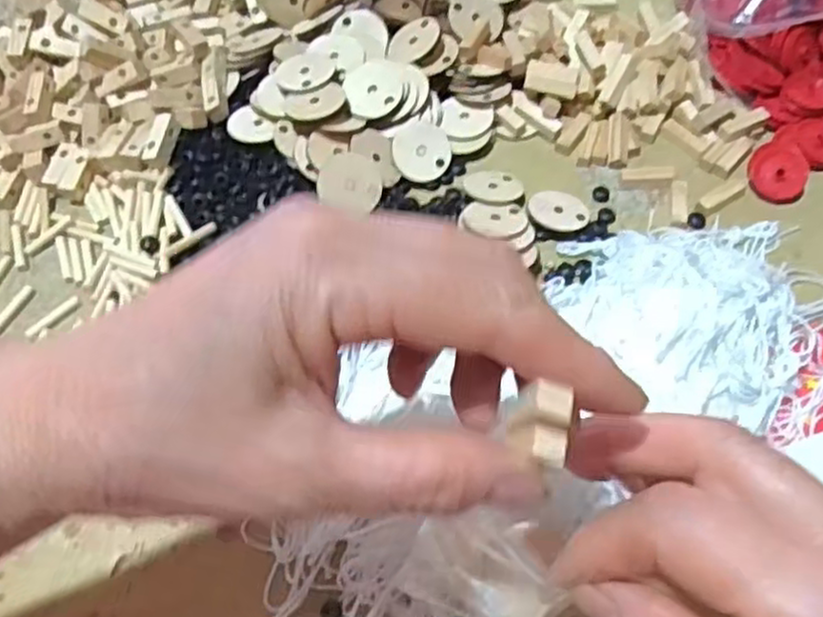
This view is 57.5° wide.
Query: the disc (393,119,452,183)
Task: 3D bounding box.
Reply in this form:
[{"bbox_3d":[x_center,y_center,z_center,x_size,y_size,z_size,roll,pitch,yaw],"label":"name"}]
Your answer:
[{"bbox_3d":[0.006,-0.091,0.434,0.034,0.004,0.035,0,92,-12],"label":"disc"}]

